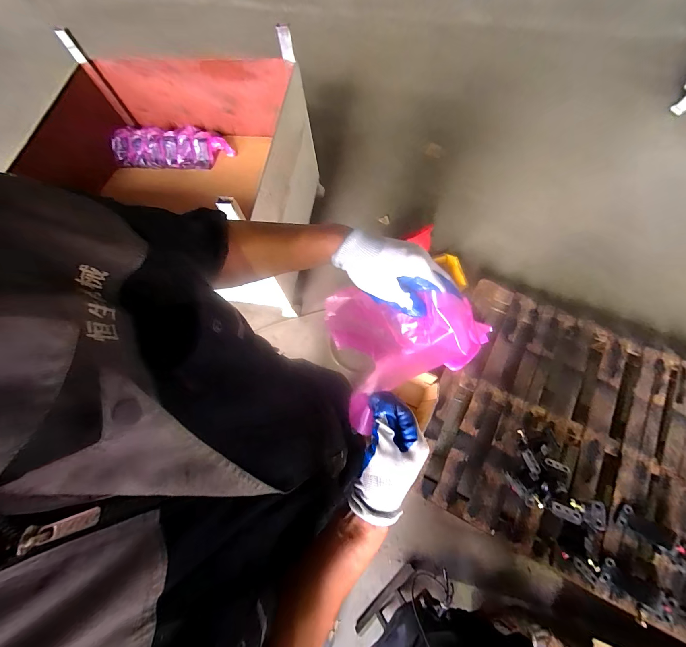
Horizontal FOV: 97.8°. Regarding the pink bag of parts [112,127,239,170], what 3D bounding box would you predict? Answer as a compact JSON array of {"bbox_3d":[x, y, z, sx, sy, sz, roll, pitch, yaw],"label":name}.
[{"bbox_3d":[-0.833,-0.868,1.474,0.574,0.102,0.175,1,70,5],"label":"pink bag of parts"}]

